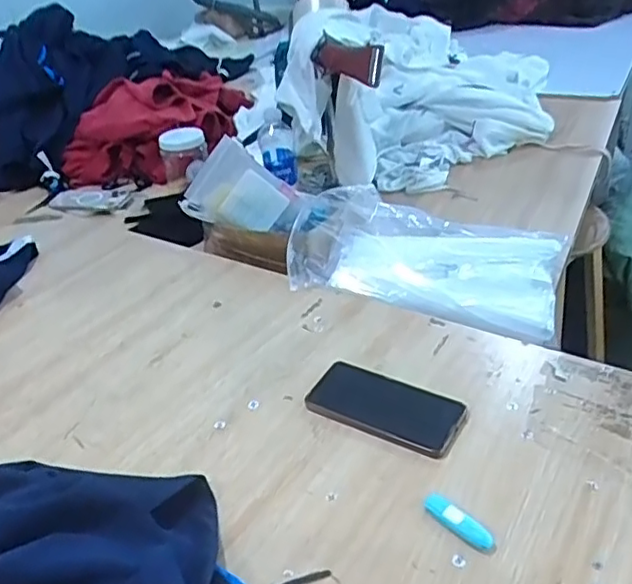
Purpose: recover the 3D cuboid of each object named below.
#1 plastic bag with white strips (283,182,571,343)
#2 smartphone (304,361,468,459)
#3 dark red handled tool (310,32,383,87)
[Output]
[{"bbox_3d":[0.158,-0.063,0.928,0.389,0.064,0.231,8,36,20],"label":"plastic bag with white strips"},{"bbox_3d":[0.078,0.127,0.695,0.167,0.013,0.081,17,40,30],"label":"smartphone"},{"bbox_3d":[0.041,-0.336,0.905,0.041,0.051,0.128,-26,40,-28],"label":"dark red handled tool"}]

